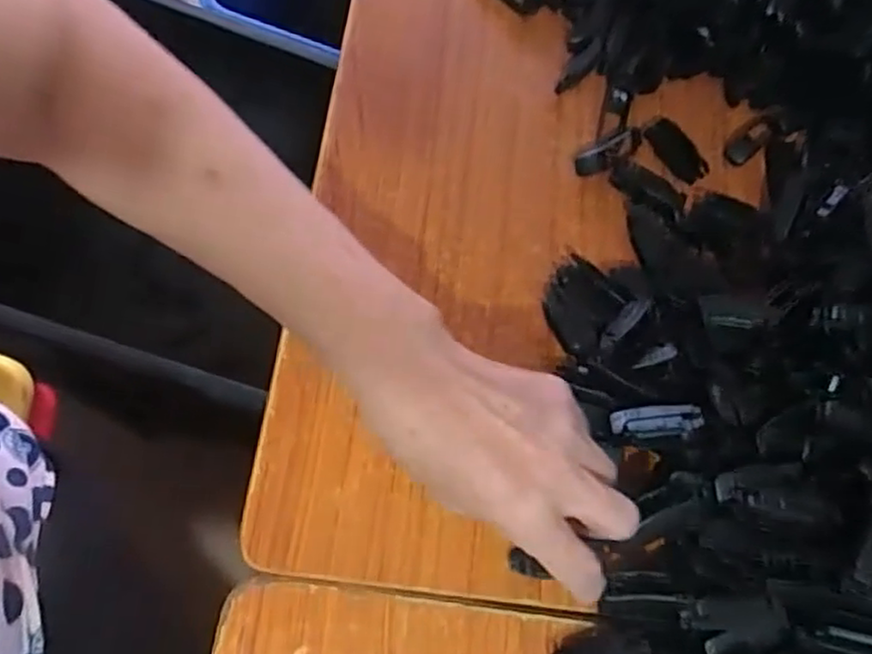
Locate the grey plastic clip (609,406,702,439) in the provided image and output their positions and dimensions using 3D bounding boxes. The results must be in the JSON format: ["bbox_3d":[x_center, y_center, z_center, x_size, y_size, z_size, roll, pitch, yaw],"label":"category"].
[{"bbox_3d":[0.118,0.051,0.367,0.046,0.009,0.017,-2,70,-4],"label":"grey plastic clip"}]

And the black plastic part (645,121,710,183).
[{"bbox_3d":[0.167,-0.122,0.473,0.049,0.010,0.025,46,73,-4],"label":"black plastic part"}]

